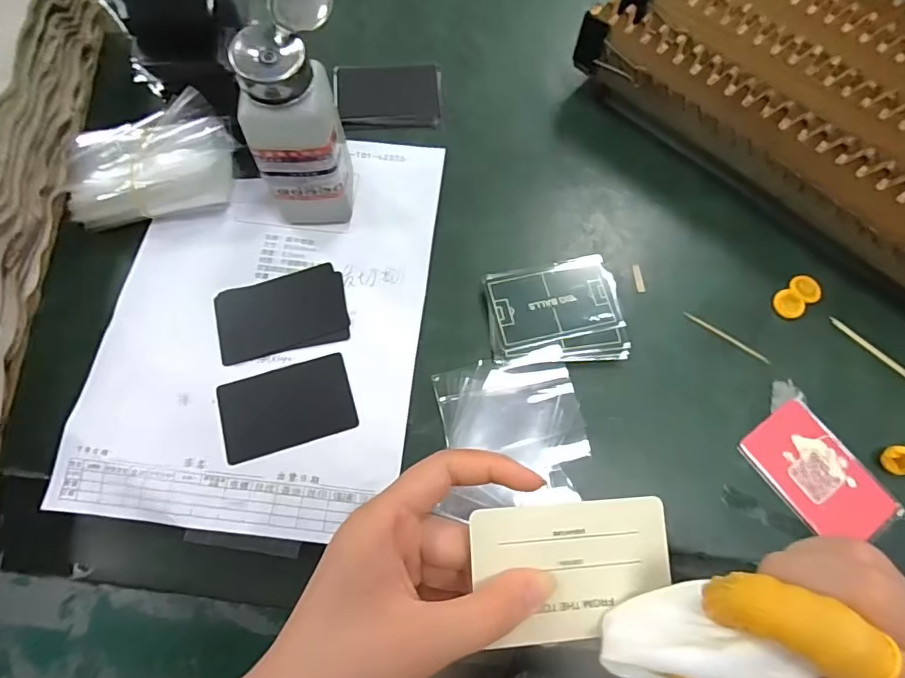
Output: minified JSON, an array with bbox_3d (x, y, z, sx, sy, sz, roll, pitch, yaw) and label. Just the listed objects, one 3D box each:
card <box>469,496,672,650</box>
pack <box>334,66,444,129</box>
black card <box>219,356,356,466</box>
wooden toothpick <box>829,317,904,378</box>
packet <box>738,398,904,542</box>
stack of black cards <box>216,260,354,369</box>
[{"bbox_3d":[0.051,0.096,0.210,0.082,0.004,0.053,-2,79,-7],"label":"card"},{"bbox_3d":[-0.054,-0.207,0.425,0.089,0.004,0.067,0,70,0],"label":"pack"},{"bbox_3d":[-0.108,0.044,0.331,0.083,0.004,0.052,-16,73,-8],"label":"black card"},{"bbox_3d":[0.294,0.007,0.352,0.006,0.004,0.065,-40,75,-13],"label":"wooden toothpick"},{"bbox_3d":[0.234,0.088,0.320,0.057,0.005,0.086,-31,73,-11],"label":"packet"},{"bbox_3d":[-0.120,-0.019,0.355,0.088,0.005,0.058,-12,71,-5],"label":"stack of black cards"}]

